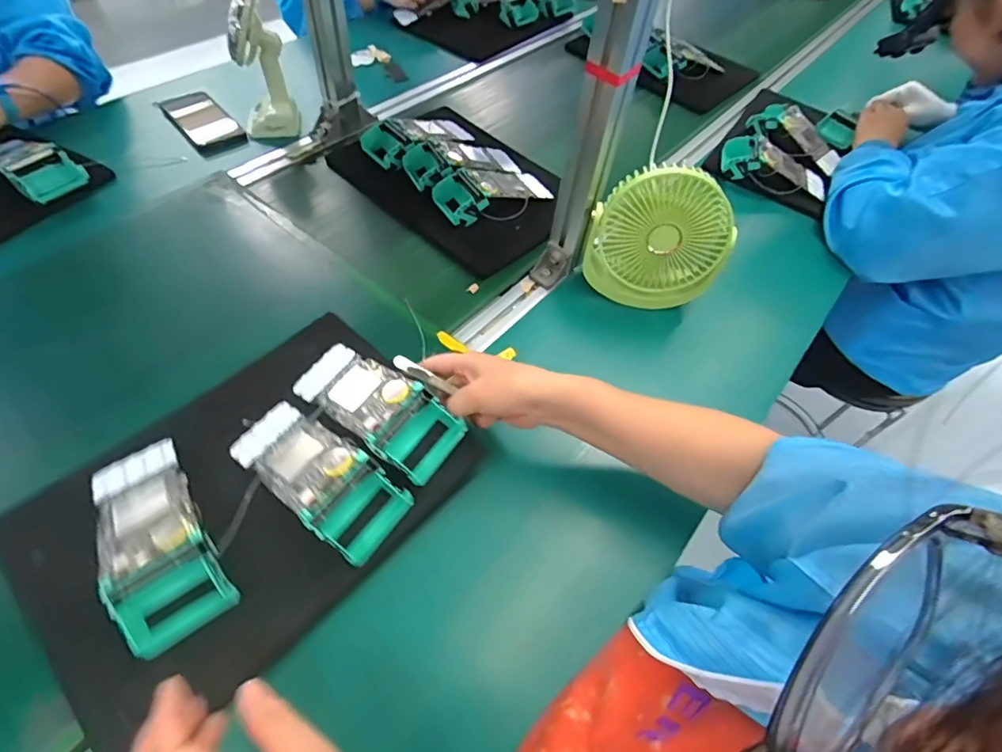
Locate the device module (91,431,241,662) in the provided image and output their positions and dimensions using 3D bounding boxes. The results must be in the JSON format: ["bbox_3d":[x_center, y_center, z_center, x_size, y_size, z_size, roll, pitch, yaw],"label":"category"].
[{"bbox_3d":[-0.278,0.118,0.397,0.069,0.040,0.181,-33,61,-18],"label":"device module"}]

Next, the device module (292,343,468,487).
[{"bbox_3d":[-0.122,0.022,0.472,0.176,0.042,0.070,32,63,22],"label":"device module"}]

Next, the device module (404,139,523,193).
[{"bbox_3d":[-0.058,-0.323,0.755,0.164,0.044,0.082,-22,57,-28],"label":"device module"}]

